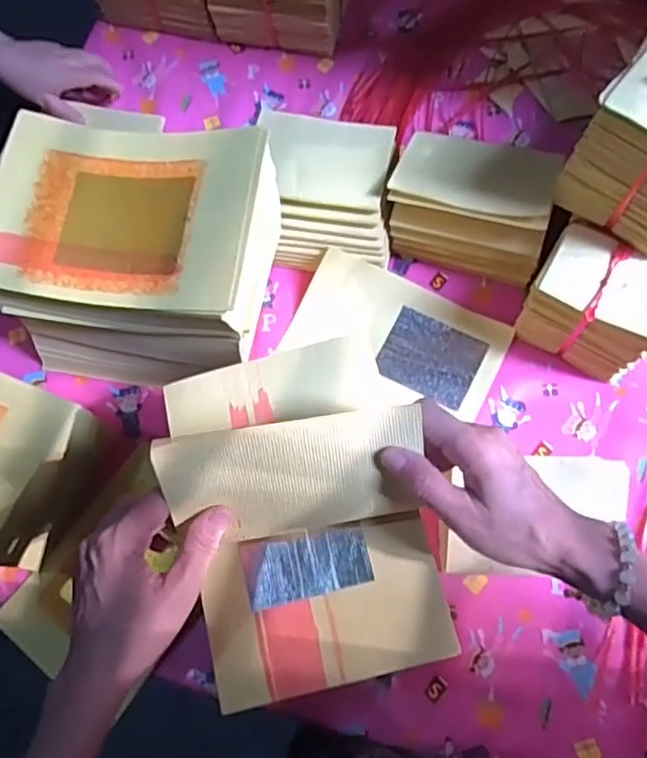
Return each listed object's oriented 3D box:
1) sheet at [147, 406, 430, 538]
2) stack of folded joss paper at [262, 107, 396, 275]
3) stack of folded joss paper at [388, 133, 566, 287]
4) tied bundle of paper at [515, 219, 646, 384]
[{"bbox_3d":[-0.018,0.063,0.382,0.156,0.013,0.079,-7,112,-3],"label":"sheet"},{"bbox_3d":[0.001,-0.209,0.695,0.152,0.101,0.160,-1,74,0],"label":"stack of folded joss paper"},{"bbox_3d":[0.156,-0.184,0.646,0.161,0.137,0.087,19,75,6],"label":"stack of folded joss paper"},{"bbox_3d":[0.273,-0.073,0.619,0.131,0.130,0.088,31,76,9],"label":"tied bundle of paper"}]

